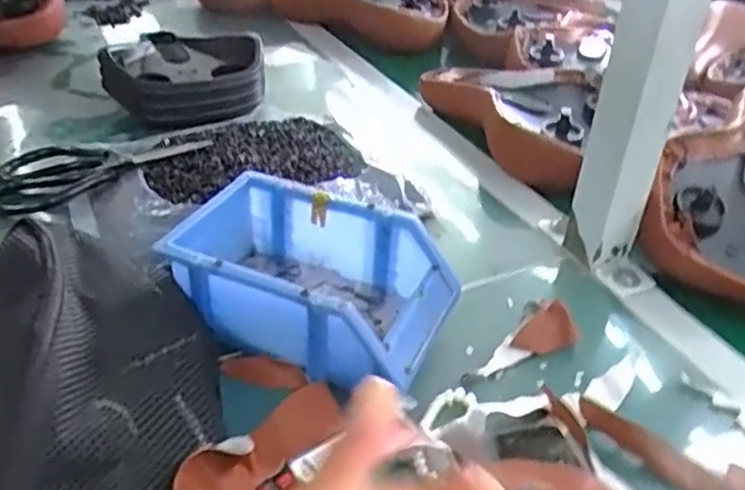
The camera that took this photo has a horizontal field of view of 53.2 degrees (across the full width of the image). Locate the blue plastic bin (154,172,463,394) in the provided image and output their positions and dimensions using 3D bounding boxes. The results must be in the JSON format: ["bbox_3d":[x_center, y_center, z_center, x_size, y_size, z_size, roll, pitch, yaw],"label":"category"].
[{"bbox_3d":[-0.040,0.023,0.513,0.177,0.073,0.119,17,37,19],"label":"blue plastic bin"}]

